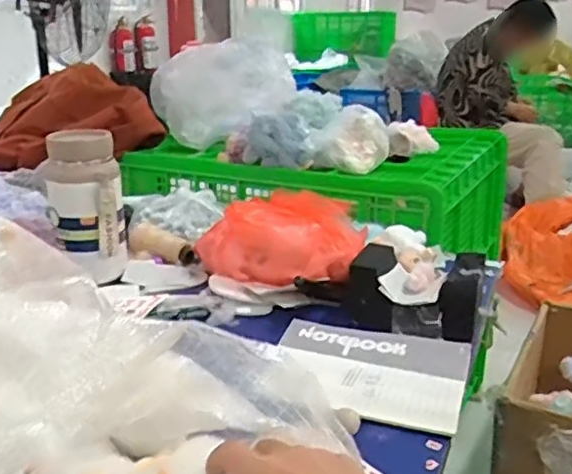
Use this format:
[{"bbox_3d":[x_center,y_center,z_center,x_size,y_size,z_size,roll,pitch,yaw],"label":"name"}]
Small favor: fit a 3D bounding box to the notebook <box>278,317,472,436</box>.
[{"bbox_3d":[0.082,0.134,0.658,0.196,0.022,0.149,7,20,19],"label":"notebook"}]

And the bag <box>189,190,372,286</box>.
[{"bbox_3d":[-0.009,0.003,0.860,0.214,0.109,0.118,-1,19,-4],"label":"bag"}]

